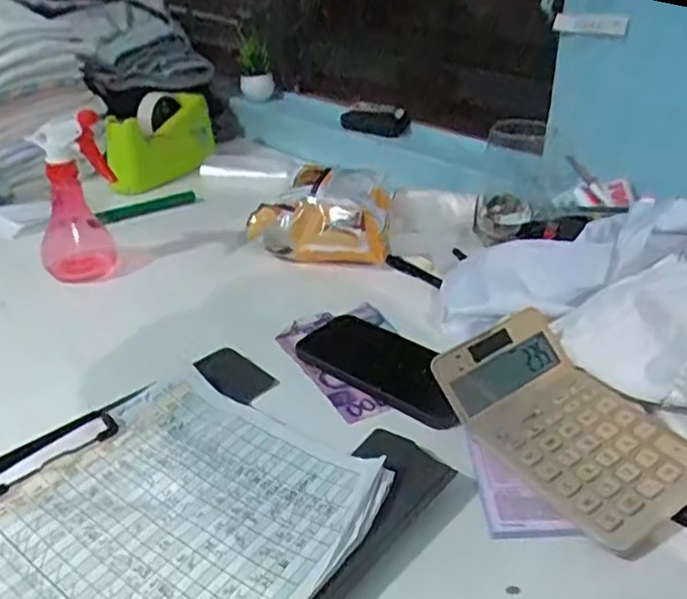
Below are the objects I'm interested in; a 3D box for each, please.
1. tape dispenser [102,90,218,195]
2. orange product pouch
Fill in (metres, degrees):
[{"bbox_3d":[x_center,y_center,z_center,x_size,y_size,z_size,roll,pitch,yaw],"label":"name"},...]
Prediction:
[{"bbox_3d":[-0.273,-0.242,0.977,0.071,0.106,0.178,10,33,15],"label":"tape dispenser"},{"bbox_3d":[-0.024,-0.095,0.737,0.146,0.081,0.102,4,32,6],"label":"orange product pouch"}]

